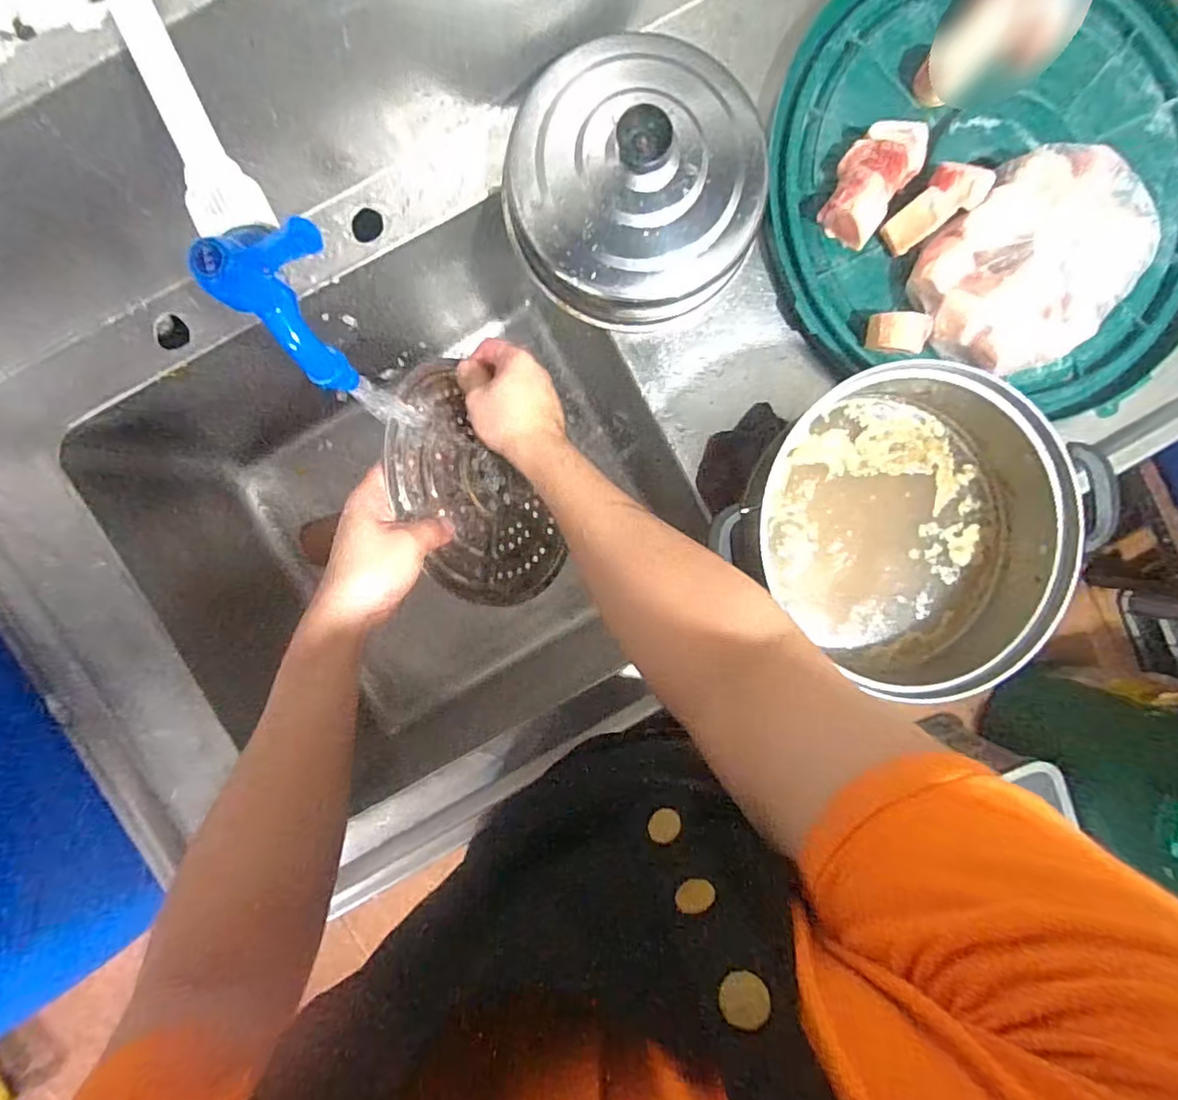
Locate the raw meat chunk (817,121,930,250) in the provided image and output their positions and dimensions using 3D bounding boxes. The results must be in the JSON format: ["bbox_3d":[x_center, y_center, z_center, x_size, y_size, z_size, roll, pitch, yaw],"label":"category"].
[{"bbox_3d":[0.247,-0.325,0.506,0.058,0.037,0.105,34,90,-3],"label":"raw meat chunk"}]

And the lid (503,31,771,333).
[{"bbox_3d":[0.040,-0.314,0.493,0.211,0.071,0.212,0,92,-2],"label":"lid"}]

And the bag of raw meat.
[{"bbox_3d":[0.390,-0.249,0.507,0.189,0.050,0.155,-44,93,0],"label":"bag of raw meat"}]

